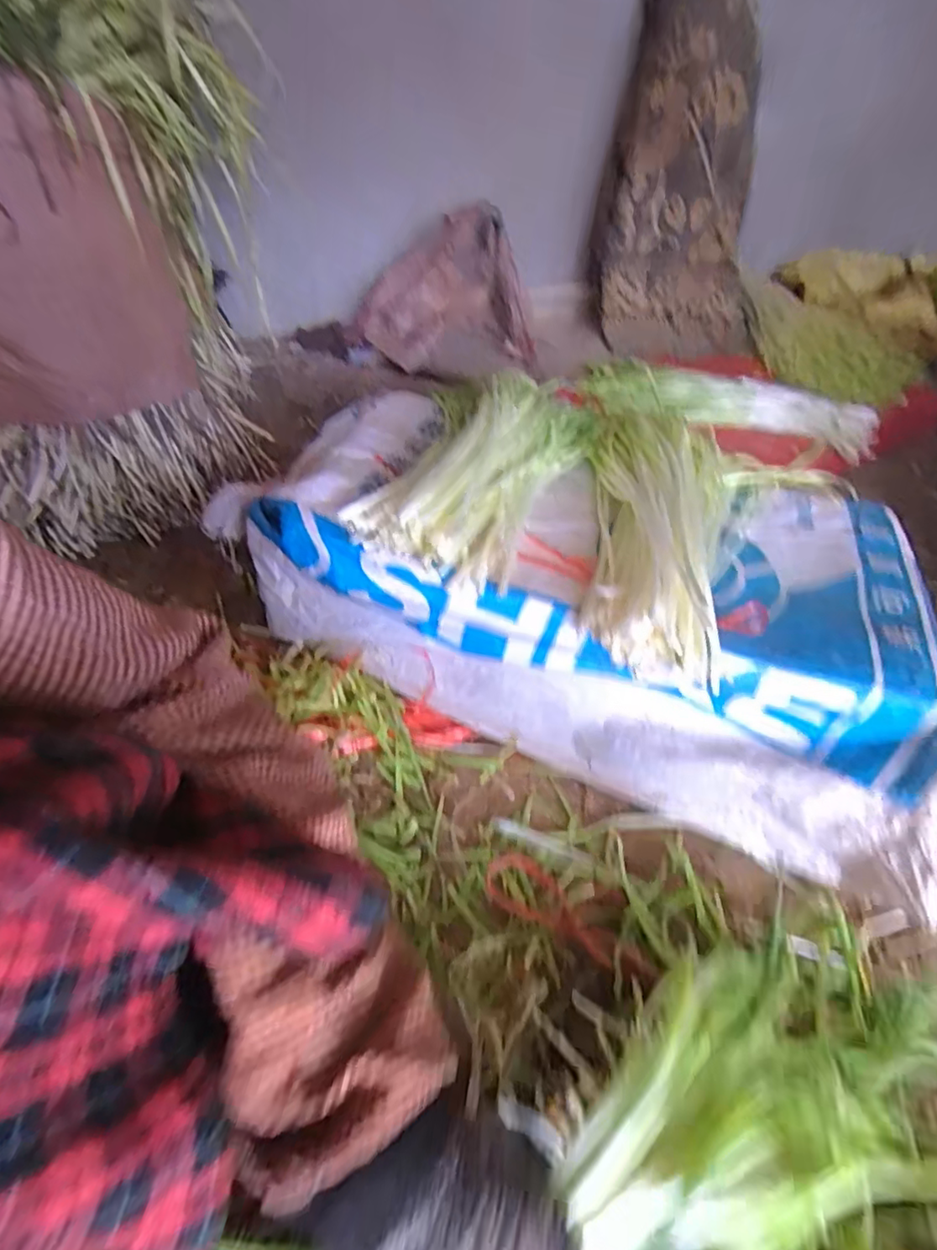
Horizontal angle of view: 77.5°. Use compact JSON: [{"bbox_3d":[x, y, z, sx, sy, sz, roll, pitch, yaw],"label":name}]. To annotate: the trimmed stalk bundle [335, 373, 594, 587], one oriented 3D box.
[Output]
[{"bbox_3d":[0.030,-0.192,0.679,0.166,0.093,0.381,21,46,13],"label":"trimmed stalk bundle"}]

